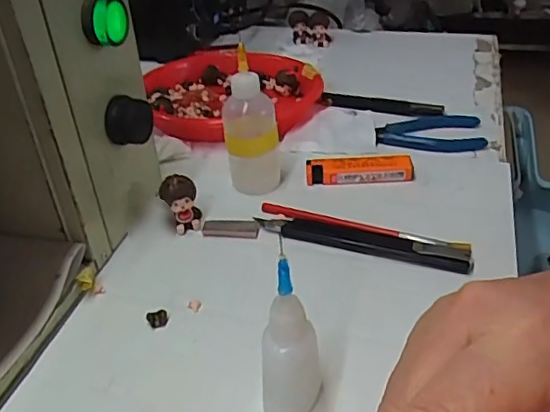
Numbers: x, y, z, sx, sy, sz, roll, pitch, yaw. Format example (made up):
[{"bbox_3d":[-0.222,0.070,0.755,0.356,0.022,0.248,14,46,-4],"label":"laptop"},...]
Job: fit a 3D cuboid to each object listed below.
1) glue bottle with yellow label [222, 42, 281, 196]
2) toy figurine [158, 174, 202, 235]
[{"bbox_3d":[-0.016,-0.058,0.432,0.041,0.094,0.039,-2,36,0],"label":"glue bottle with yellow label"},{"bbox_3d":[-0.066,-0.001,0.409,0.025,0.038,0.017,-11,37,-12],"label":"toy figurine"}]

